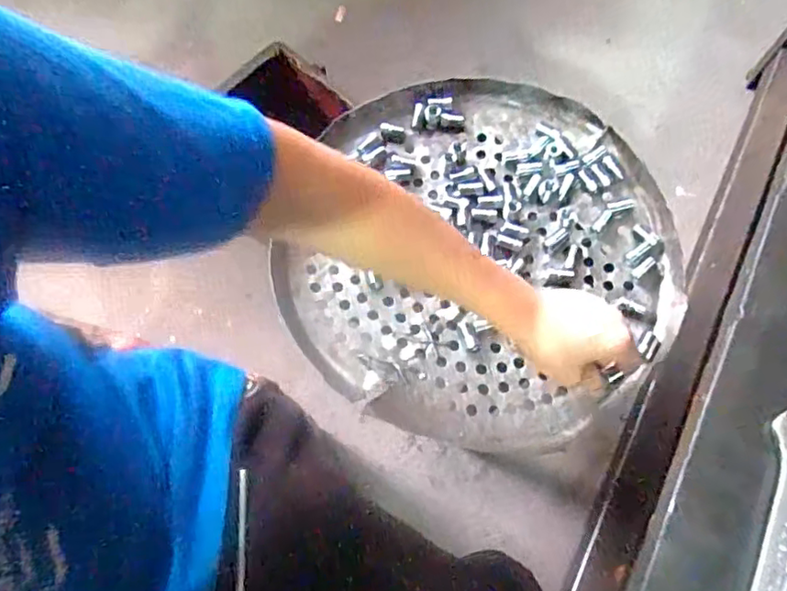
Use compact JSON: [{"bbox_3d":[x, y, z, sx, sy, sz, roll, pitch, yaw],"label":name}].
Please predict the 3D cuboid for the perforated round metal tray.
[{"bbox_3d":[0.085,-0.050,0.581,0.374,0.056,0.379,0,70,0],"label":"perforated round metal tray"}]

